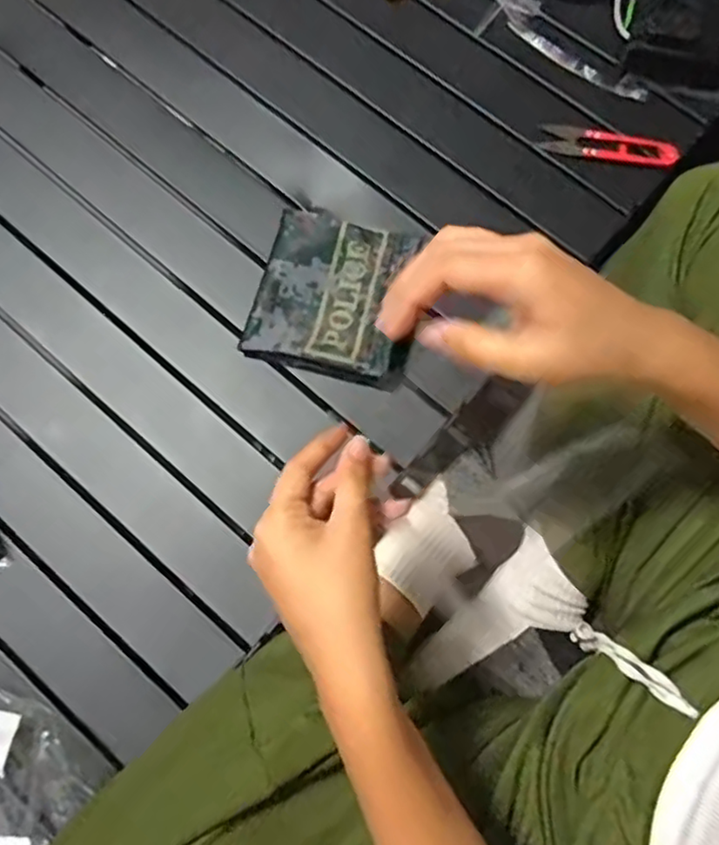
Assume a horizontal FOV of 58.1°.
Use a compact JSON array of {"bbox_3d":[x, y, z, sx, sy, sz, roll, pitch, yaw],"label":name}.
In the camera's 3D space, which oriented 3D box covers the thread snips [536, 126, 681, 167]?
[{"bbox_3d":[0.216,-0.242,0.562,0.116,0.009,0.028,12,76,4],"label":"thread snips"}]

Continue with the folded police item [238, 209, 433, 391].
[{"bbox_3d":[-0.016,-0.101,0.521,0.128,0.028,0.126,16,77,5],"label":"folded police item"}]

